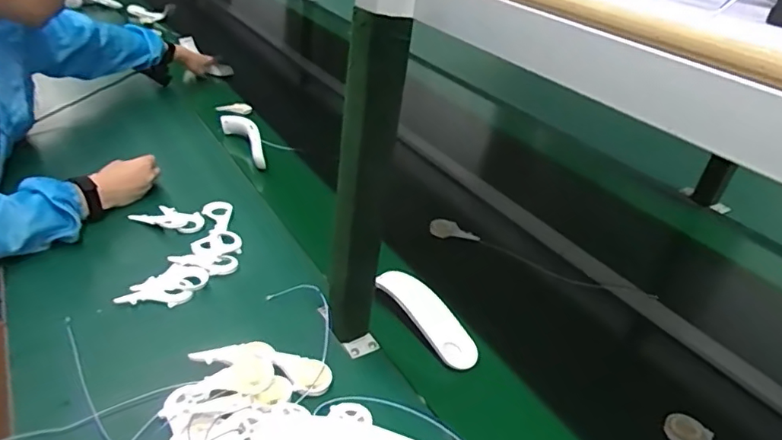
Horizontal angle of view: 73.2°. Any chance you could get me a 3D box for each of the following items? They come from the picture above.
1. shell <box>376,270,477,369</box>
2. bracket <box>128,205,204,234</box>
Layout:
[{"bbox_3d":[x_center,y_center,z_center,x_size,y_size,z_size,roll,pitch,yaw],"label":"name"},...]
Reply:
[{"bbox_3d":[0.052,0.129,0.711,0.050,0.021,0.171,-22,55,-38],"label":"shell"},{"bbox_3d":[-0.351,-0.002,0.832,0.107,0.010,0.050,12,32,8],"label":"bracket"}]

